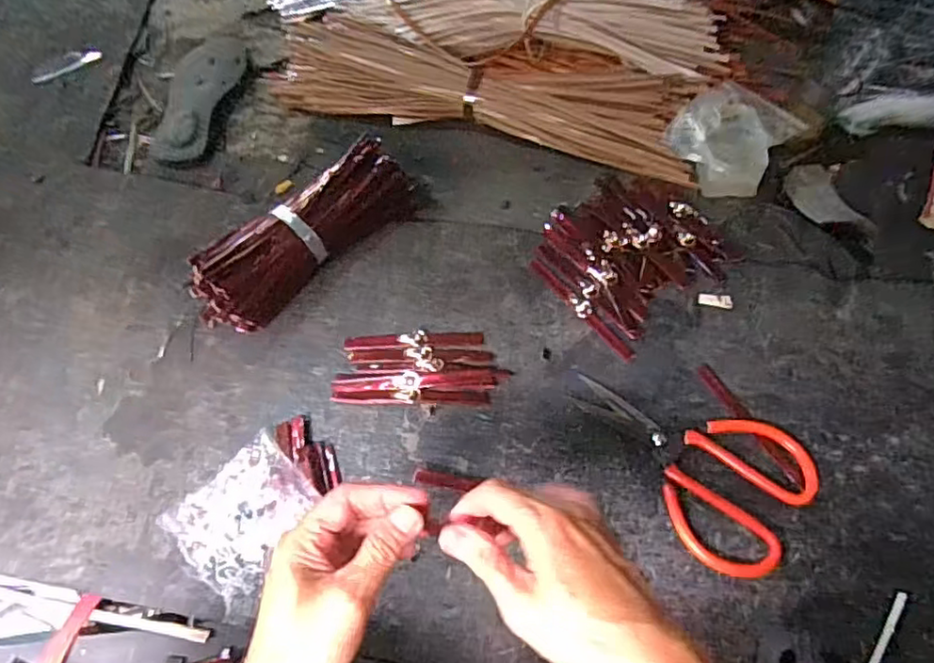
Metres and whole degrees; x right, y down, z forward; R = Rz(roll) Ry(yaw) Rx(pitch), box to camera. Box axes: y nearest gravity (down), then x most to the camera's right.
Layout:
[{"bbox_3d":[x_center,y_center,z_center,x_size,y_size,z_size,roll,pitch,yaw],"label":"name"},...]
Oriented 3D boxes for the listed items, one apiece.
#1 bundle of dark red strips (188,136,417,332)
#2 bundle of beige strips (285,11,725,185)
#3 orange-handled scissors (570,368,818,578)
[{"bbox_3d":[-0.171,-0.101,0.667,0.257,0.059,0.078,-39,65,-16],"label":"bundle of dark red strips"},{"bbox_3d":[0.019,-0.311,0.799,0.542,0.051,0.146,17,64,7],"label":"bundle of beige strips"},{"bbox_3d":[0.189,0.111,0.556,0.211,0.019,0.128,33,67,14],"label":"orange-handled scissors"}]

